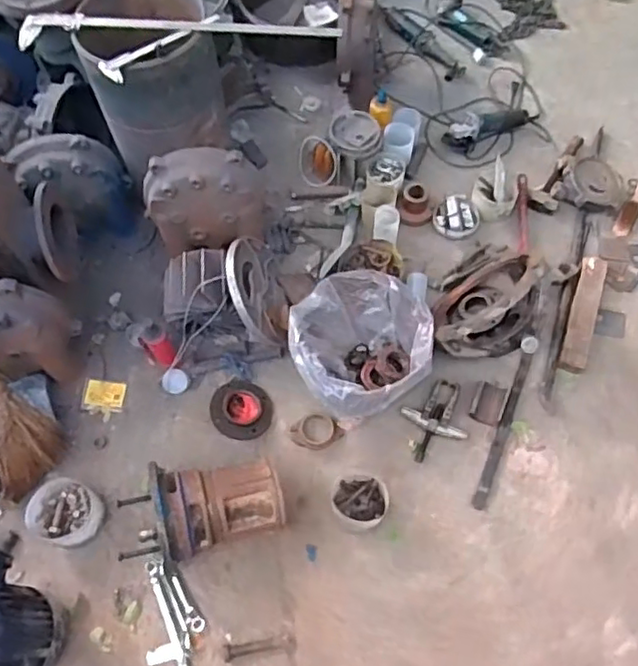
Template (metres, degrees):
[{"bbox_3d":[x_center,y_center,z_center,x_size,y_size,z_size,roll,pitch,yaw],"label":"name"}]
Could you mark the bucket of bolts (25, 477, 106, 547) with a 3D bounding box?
[{"bbox_3d":[-0.595,0.422,1.493,0.158,0.065,0.144,0,63,0],"label":"bucket of bolts"}]

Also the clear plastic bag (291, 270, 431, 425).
[{"bbox_3d":[0.102,0.036,1.582,0.332,0.178,0.342,-13,63,-5],"label":"clear plastic bag"}]

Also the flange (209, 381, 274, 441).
[{"bbox_3d":[-0.191,0.191,1.568,0.149,0.038,0.149,4,68,-14],"label":"flange"}]

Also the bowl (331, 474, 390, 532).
[{"bbox_3d":[0.094,0.392,1.456,0.132,0.074,0.130,18,65,11],"label":"bowl"}]

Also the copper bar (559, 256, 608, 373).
[{"bbox_3d":[0.705,-0.058,1.681,0.073,0.052,0.384,20,65,9],"label":"copper bar"}]

